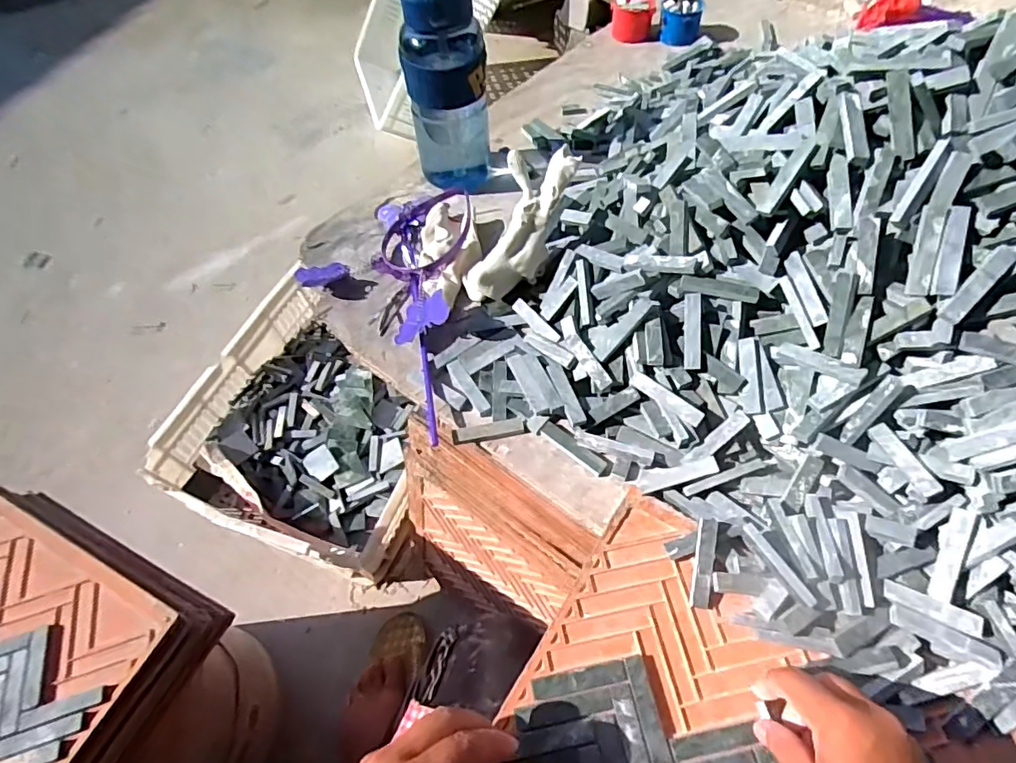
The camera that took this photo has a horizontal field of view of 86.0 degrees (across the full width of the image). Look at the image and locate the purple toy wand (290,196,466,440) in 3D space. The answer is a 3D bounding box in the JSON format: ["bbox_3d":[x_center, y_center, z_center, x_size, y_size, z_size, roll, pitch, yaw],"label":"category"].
[{"bbox_3d":[-0.134,-0.092,0.547,0.176,0.034,0.305,3,58,5],"label":"purple toy wand"}]

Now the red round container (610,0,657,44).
[{"bbox_3d":[0.186,-0.547,0.821,0.062,0.048,0.058,-1,57,2],"label":"red round container"}]

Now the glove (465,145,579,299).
[{"bbox_3d":[0.010,-0.145,0.517,0.063,0.056,0.160,37,110,23],"label":"glove"}]

